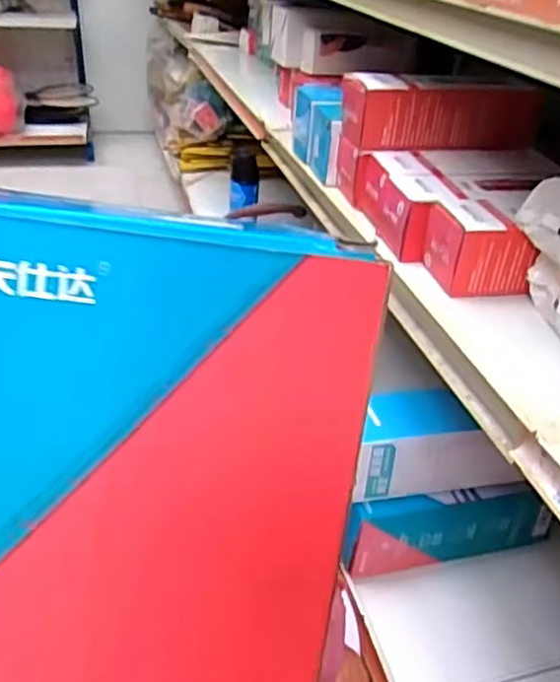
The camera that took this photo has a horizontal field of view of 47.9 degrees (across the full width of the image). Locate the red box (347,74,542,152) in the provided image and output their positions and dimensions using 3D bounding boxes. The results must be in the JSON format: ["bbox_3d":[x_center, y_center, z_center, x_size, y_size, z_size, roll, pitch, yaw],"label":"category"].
[{"bbox_3d":[0.223,-0.319,0.892,0.265,0.096,0.075,1,34,-6],"label":"red box"}]

